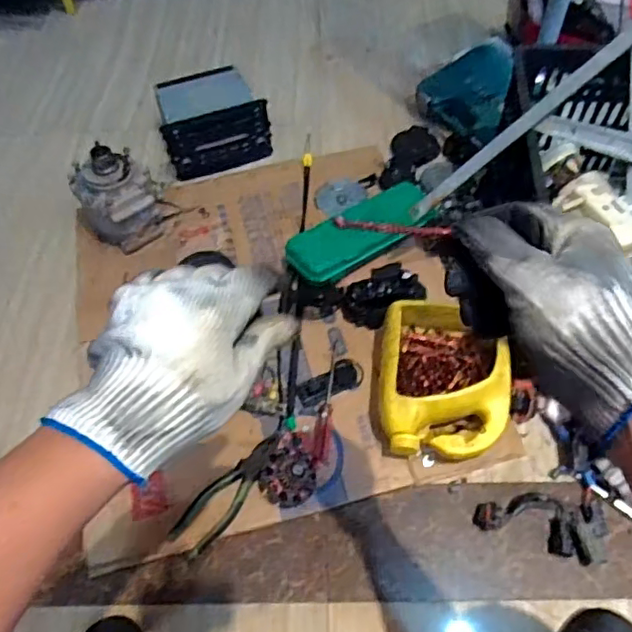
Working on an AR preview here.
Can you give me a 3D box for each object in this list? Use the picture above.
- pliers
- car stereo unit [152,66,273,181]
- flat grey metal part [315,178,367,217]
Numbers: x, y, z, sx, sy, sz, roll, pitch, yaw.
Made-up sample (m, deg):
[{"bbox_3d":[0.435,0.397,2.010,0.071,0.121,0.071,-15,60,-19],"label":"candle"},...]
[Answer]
[{"bbox_3d":[-0.116,0.242,0.794,0.052,0.027,0.193,34,64,24],"label":"pliers"},{"bbox_3d":[-0.213,-0.414,1.194,0.211,0.113,0.227,-14,56,-5],"label":"car stereo unit"},{"bbox_3d":[0.052,-0.231,1.107,0.099,0.011,0.107,-2,55,2],"label":"flat grey metal part"}]

